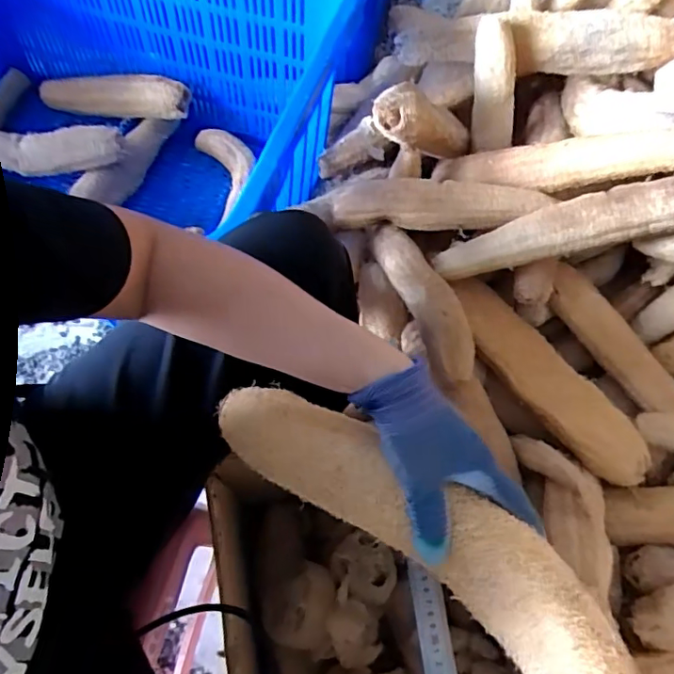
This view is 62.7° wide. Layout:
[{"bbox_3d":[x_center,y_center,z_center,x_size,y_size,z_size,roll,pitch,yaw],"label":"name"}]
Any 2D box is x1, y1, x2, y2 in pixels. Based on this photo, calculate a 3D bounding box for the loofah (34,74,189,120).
[{"bbox_3d":[-0.439,-0.468,1.082,0.337,0.064,0.066,10,64,19],"label":"loofah"}]

